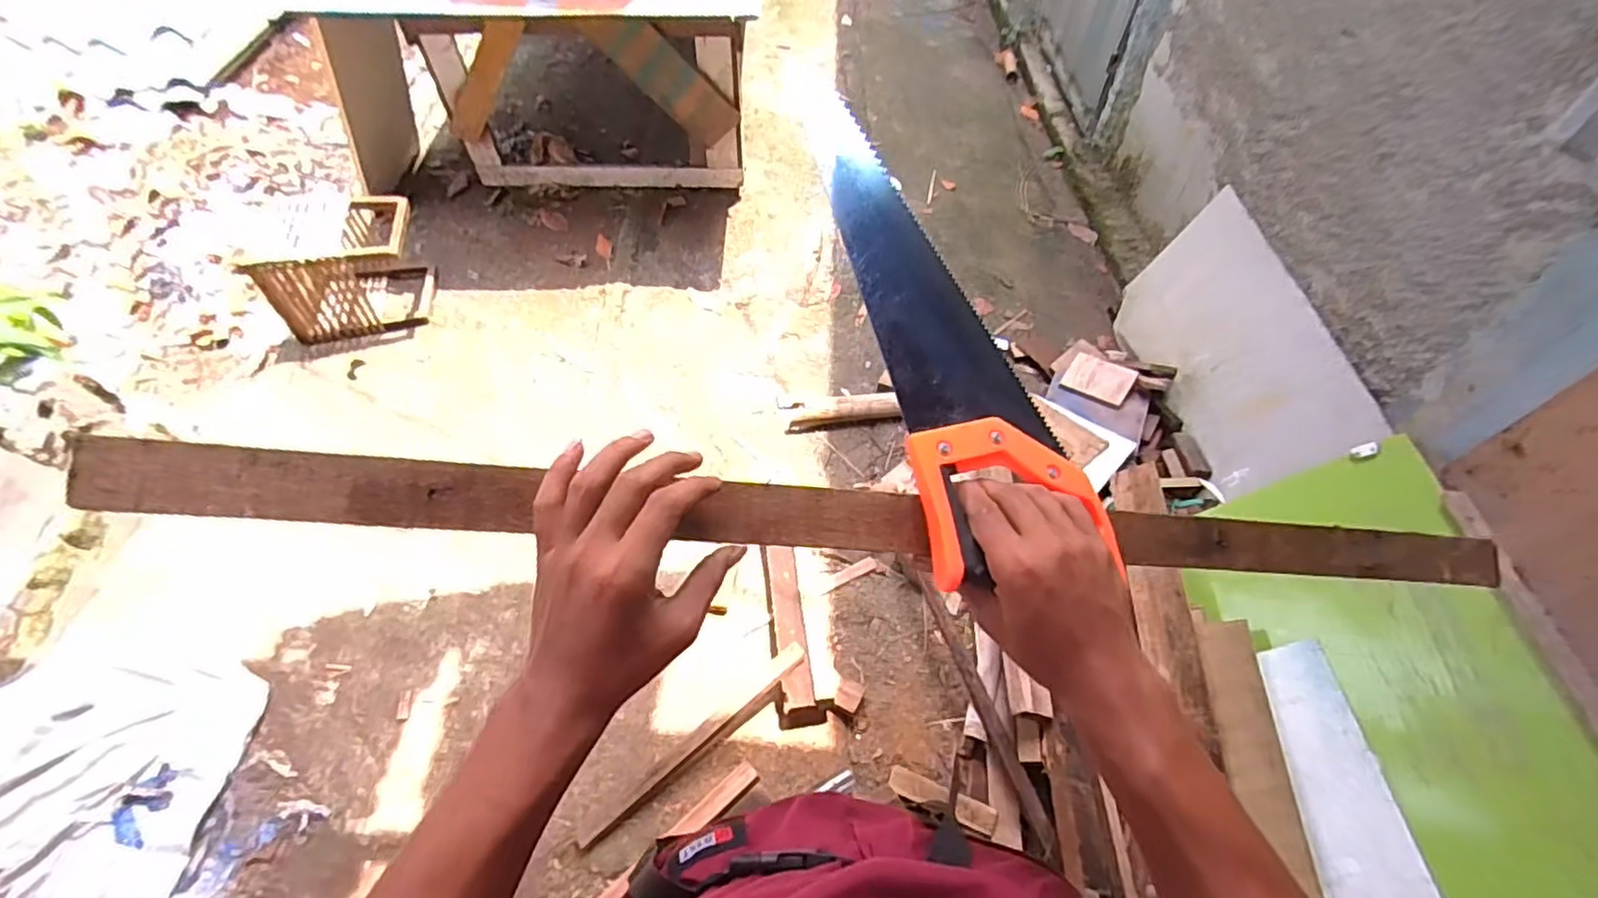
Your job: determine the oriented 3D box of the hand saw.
[{"bbox_3d":[0.089,-0.098,0.462,0.116,0.017,0.357,-15,74,-13],"label":"hand saw"}]

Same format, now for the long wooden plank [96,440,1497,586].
[{"bbox_3d":[0.081,0.049,0.425,0.889,0.029,0.038,5,53,-12],"label":"long wooden plank"}]

